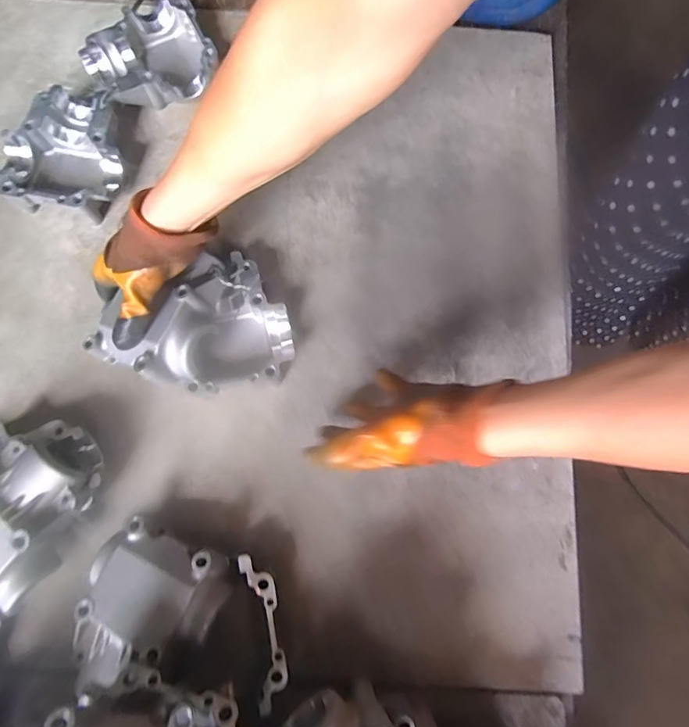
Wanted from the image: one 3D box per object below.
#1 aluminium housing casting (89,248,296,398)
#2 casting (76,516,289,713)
[{"bbox_3d":[-0.159,-0.042,0.484,0.199,0.071,0.143,-11,79,-3],"label":"aluminium housing casting"},{"bbox_3d":[-0.145,0.232,0.438,0.198,0.090,0.131,12,78,1],"label":"casting"}]

